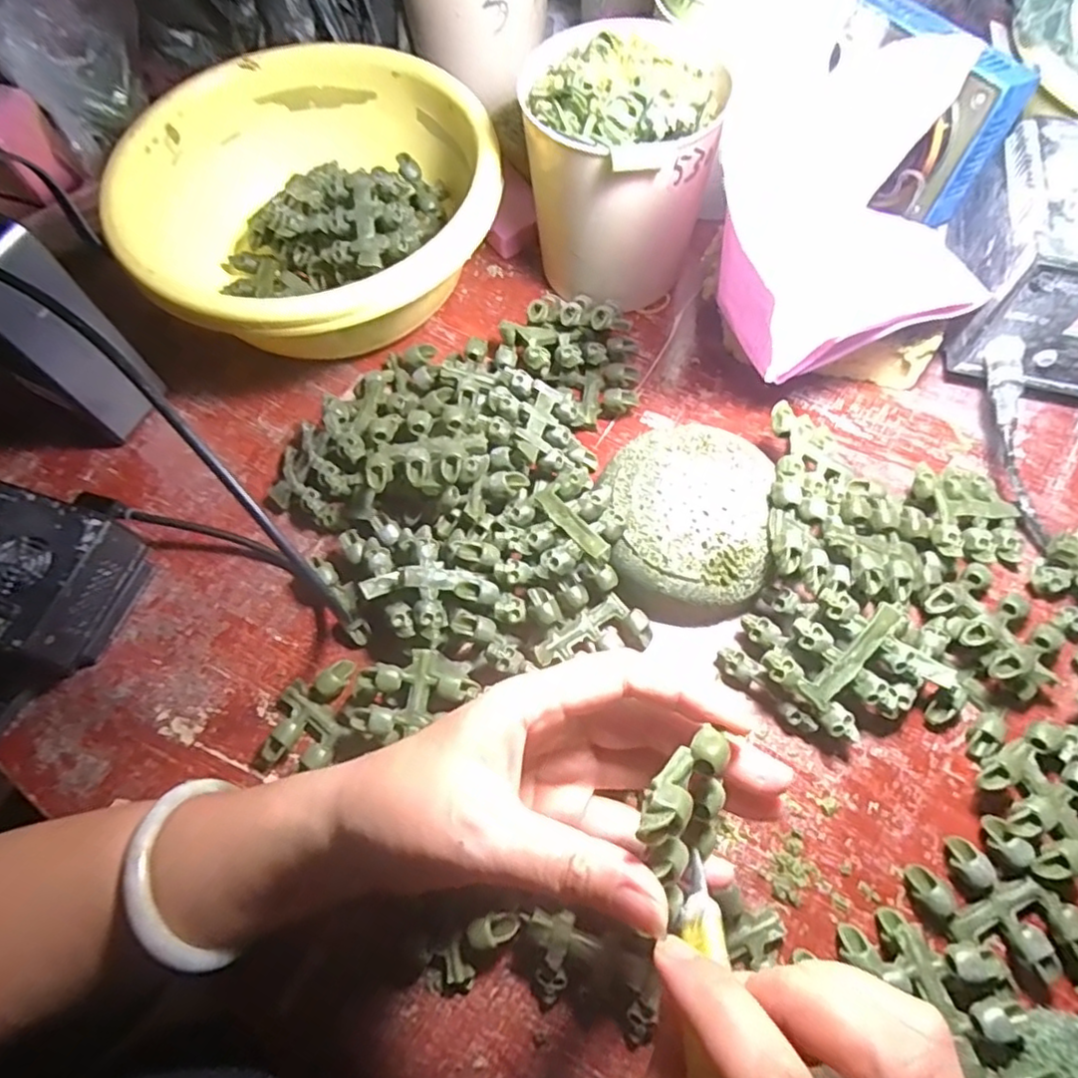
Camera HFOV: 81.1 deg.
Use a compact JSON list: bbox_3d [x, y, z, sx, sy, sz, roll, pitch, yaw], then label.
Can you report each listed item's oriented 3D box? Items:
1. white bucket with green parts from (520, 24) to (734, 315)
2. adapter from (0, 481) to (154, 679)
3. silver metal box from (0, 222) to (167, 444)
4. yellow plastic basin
[{"bbox_3d":[0.048,-0.220,0.387,0.093,0.121,0.102,-1,66,2],"label":"white bucket with green parts"},{"bbox_3d":[-0.260,0.018,0.334,0.075,0.056,0.086,18,68,11],"label":"adapter"},{"bbox_3d":[-0.254,-0.100,0.344,0.021,0.128,0.055,13,67,8],"label":"silver metal box"},{"bbox_3d":[-0.143,-0.209,0.403,0.214,0.075,0.214,-1,66,2],"label":"yellow plastic basin"}]

